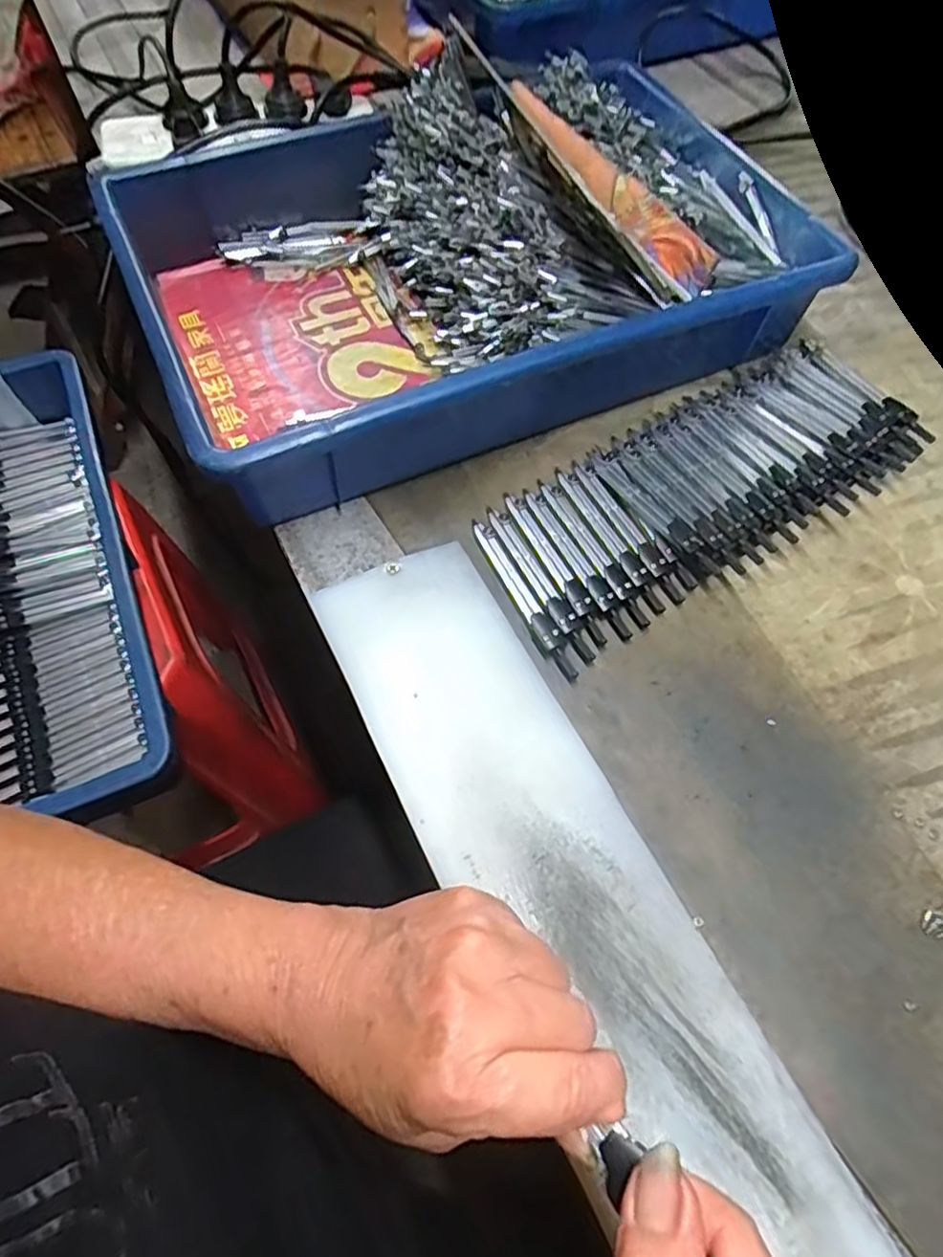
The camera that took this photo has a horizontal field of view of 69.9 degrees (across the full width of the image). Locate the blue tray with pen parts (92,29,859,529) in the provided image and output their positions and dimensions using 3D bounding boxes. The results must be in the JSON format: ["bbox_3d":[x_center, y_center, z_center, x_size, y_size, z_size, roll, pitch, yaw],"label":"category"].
[{"bbox_3d":[-0.005,-0.258,0.458,0.420,0.099,0.290,-22,64,-13],"label":"blue tray with pen parts"}]

